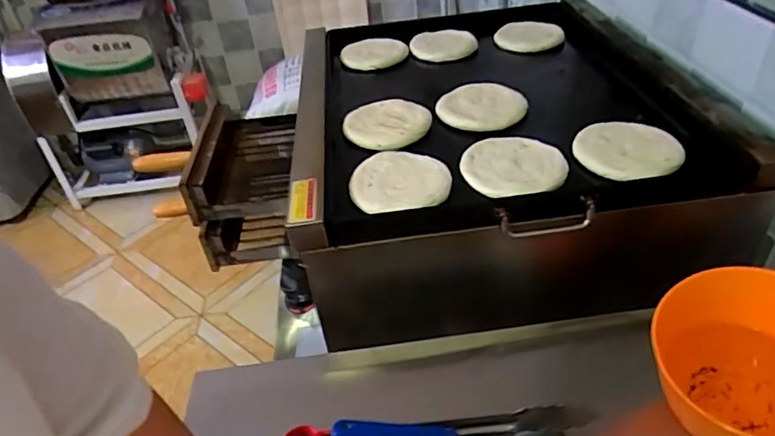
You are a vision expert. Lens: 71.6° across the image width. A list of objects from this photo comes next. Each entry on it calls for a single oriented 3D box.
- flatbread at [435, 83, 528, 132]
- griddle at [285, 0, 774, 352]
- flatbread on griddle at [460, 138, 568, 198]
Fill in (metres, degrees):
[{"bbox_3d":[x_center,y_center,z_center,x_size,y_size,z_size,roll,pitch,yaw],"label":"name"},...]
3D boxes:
[{"bbox_3d":[0.144,-0.175,0.826,0.133,0.022,0.108,2,39,11],"label":"flatbread"},{"bbox_3d":[0.149,-0.136,0.922,0.598,0.211,0.670,-9,38,-4],"label":"griddle"},{"bbox_3d":[0.163,-0.070,0.694,0.131,0.009,0.122,2,39,11],"label":"flatbread on griddle"}]

